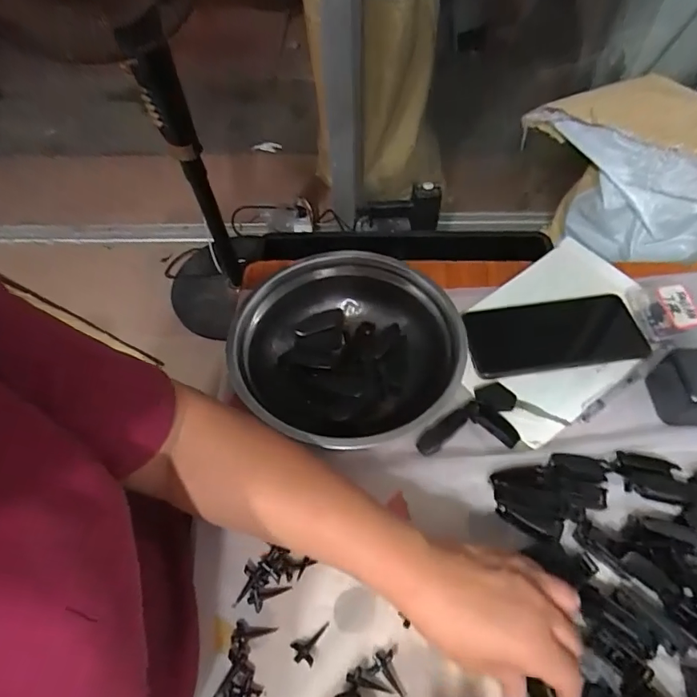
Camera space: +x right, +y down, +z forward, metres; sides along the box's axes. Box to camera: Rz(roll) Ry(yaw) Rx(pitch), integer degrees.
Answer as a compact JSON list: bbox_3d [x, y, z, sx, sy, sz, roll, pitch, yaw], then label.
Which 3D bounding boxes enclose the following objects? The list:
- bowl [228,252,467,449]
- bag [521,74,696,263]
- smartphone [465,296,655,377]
[{"bbox_3d":[0.004,-0.002,0.451,0.214,0.071,0.184,-34,60,-21],"label":"bowl"},{"bbox_3d":[0.614,-0.358,1.038,0.498,0.316,0.193,24,58,18],"label":"bag"},{"bbox_3d":[0.204,-0.013,0.477,0.163,0.014,0.077,-5,54,-2],"label":"smartphone"}]

